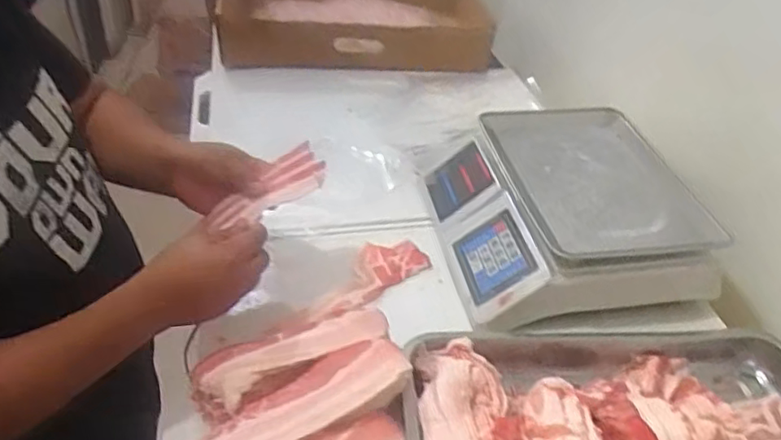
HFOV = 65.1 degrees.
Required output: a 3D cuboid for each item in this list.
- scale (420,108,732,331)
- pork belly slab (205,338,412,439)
[{"bbox_3d":[0.239,-0.012,0.863,0.330,0.103,0.335,1,38,-7],"label":"scale"},{"bbox_3d":[-0.080,0.181,0.584,0.210,0.043,0.070,-19,44,-30],"label":"pork belly slab"}]

